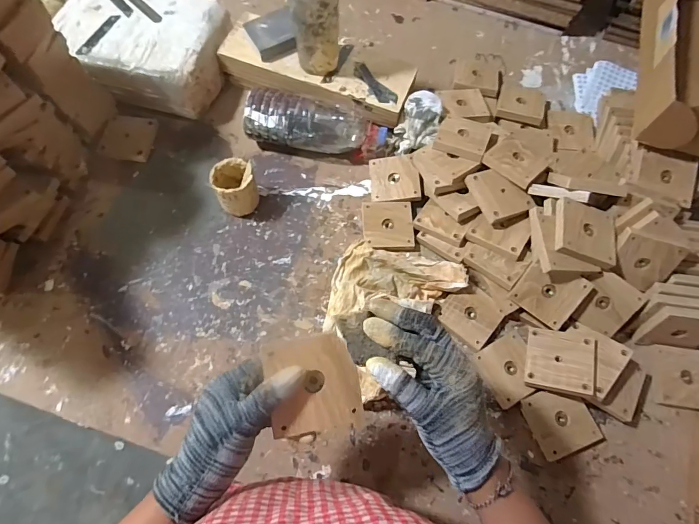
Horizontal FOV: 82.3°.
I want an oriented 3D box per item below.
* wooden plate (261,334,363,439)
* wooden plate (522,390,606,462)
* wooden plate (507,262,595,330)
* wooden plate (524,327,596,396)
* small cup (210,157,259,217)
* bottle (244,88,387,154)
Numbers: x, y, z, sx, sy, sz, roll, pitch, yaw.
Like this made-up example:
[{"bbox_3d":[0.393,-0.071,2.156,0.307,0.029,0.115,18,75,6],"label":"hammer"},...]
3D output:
[{"bbox_3d":[-0.031,0.109,0.357,0.079,0.008,0.086,-9,92,-13],"label":"wooden plate"},{"bbox_3d":[0.296,0.222,0.560,0.089,0.020,0.084,-17,71,-8],"label":"wooden plate"},{"bbox_3d":[0.290,0.043,0.577,0.084,0.012,0.079,37,99,11],"label":"wooden plate"},{"bbox_3d":[0.293,0.137,0.557,0.084,0.012,0.085,5,60,27],"label":"wooden plate"},{"bbox_3d":[-0.180,-0.113,0.639,0.062,0.084,0.064,1,70,-2],"label":"small cup"},{"bbox_3d":[-0.055,-0.236,0.684,0.237,0.071,0.079,6,70,0],"label":"bottle"}]

